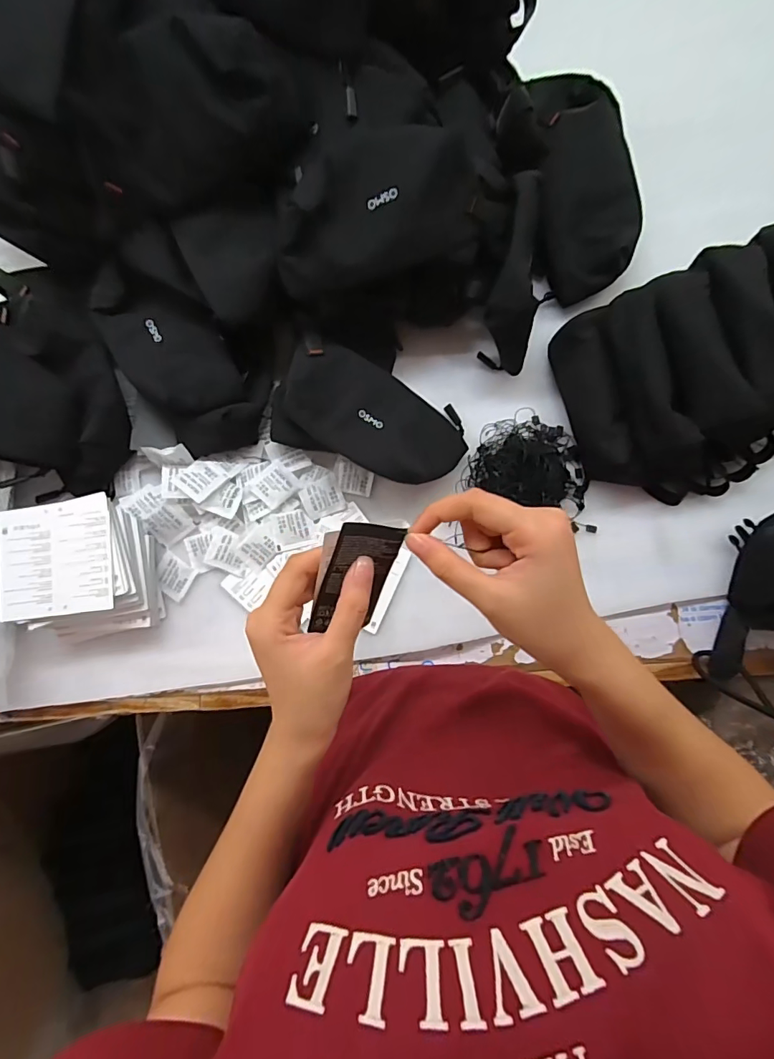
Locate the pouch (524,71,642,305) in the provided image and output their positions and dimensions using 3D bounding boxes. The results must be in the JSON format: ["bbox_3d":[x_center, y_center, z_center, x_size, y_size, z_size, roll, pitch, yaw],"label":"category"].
[{"bbox_3d":[0.203,-0.370,0.479,0.094,0.062,0.252,-4,84,0],"label":"pouch"}]

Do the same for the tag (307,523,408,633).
[{"bbox_3d":[-0.018,0.031,0.284,0.041,0.005,0.081,7,123,-23],"label":"tag"}]

